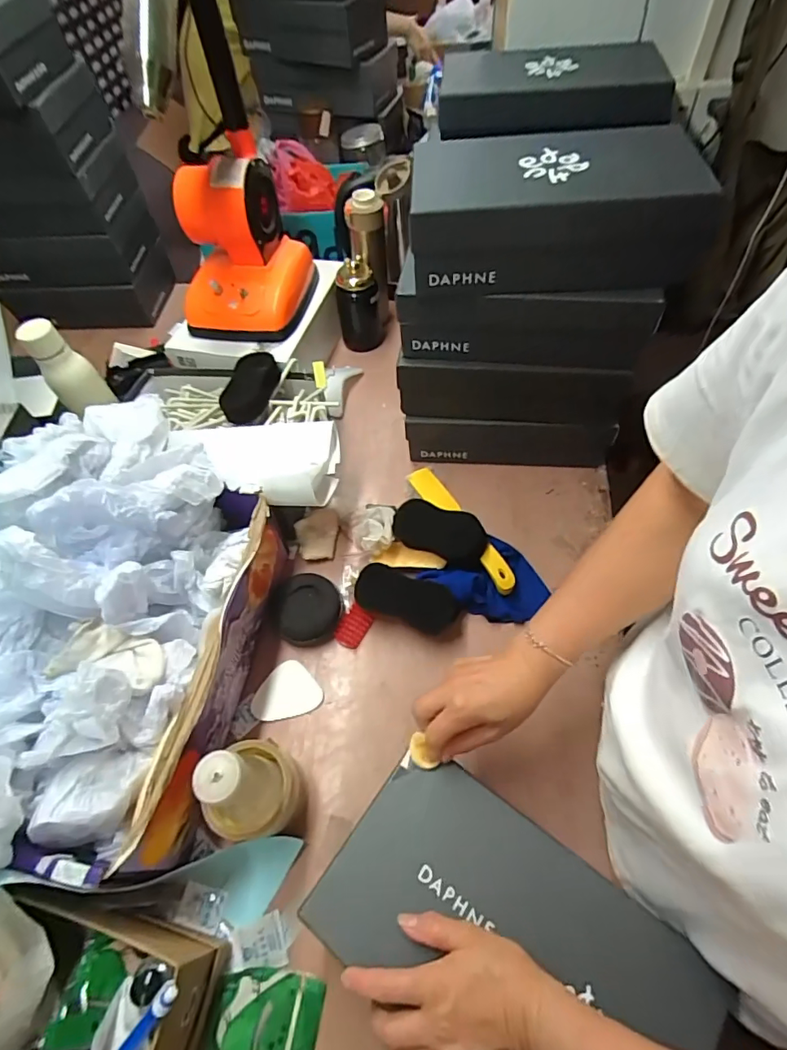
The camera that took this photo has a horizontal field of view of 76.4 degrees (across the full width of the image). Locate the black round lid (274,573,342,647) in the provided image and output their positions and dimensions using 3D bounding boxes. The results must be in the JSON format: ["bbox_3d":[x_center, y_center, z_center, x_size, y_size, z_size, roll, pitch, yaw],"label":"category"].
[{"bbox_3d":[-0.111,0.109,0.648,0.082,0.015,0.090,1,71,-4],"label":"black round lid"}]

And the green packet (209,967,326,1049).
[{"bbox_3d":[-0.116,0.452,0.451,0.094,0.010,0.079,7,57,8],"label":"green packet"}]

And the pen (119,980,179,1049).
[{"bbox_3d":[-0.188,0.379,0.378,0.014,0.013,0.080,39,98,25],"label":"pen"}]

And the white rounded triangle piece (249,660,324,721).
[{"bbox_3d":[-0.133,0.211,0.613,0.075,0.006,0.070,-38,62,-20],"label":"white rounded triangle piece"}]

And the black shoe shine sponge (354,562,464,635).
[{"bbox_3d":[0.020,0.096,0.638,0.131,0.048,0.070,15,59,13],"label":"black shoe shine sponge"}]

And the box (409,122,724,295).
[{"bbox_3d":[0.170,-0.352,0.558,0.289,0.104,0.159,-1,56,3],"label":"box"}]

